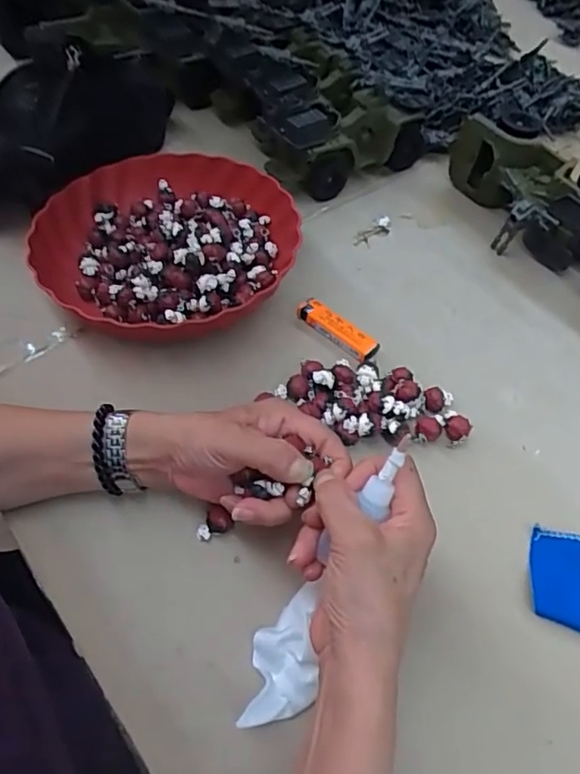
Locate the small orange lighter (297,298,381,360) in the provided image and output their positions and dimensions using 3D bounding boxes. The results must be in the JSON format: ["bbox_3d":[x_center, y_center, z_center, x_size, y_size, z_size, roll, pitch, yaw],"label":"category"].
[{"bbox_3d":[0.043,-0.052,0.535,0.080,0.015,0.022,39,63,22],"label":"small orange lighter"}]

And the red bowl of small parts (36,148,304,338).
[{"bbox_3d":[-0.115,-0.132,0.572,0.233,0.069,0.238,1,55,-2],"label":"red bowl of small parts"}]

